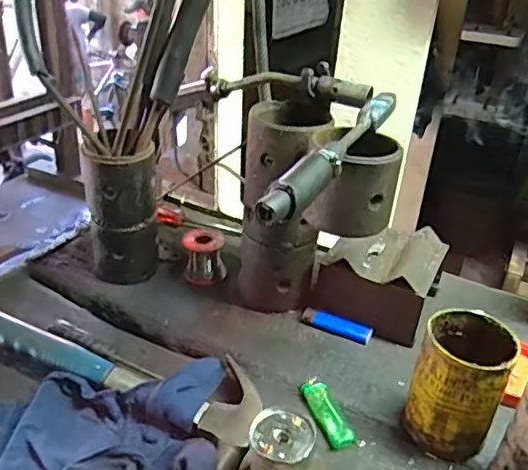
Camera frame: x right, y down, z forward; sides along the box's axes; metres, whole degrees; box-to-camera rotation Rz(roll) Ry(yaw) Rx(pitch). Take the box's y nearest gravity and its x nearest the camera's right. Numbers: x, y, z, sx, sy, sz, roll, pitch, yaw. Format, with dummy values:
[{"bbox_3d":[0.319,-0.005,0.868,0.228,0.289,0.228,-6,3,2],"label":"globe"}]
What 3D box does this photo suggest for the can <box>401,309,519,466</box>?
[{"bbox_3d":[0.172,0.136,0.502,0.073,0.122,0.072,3,28,-2],"label":"can"}]

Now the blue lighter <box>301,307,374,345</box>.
[{"bbox_3d":[0.083,0.103,0.639,0.080,0.013,0.019,15,30,18],"label":"blue lighter"}]

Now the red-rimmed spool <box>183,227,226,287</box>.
[{"bbox_3d":[-0.075,0.027,0.711,0.051,0.060,0.040,0,29,-9],"label":"red-rimmed spool"}]

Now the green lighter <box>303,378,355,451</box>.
[{"bbox_3d":[0.059,0.168,0.533,0.025,0.014,0.074,-6,30,-19],"label":"green lighter"}]

